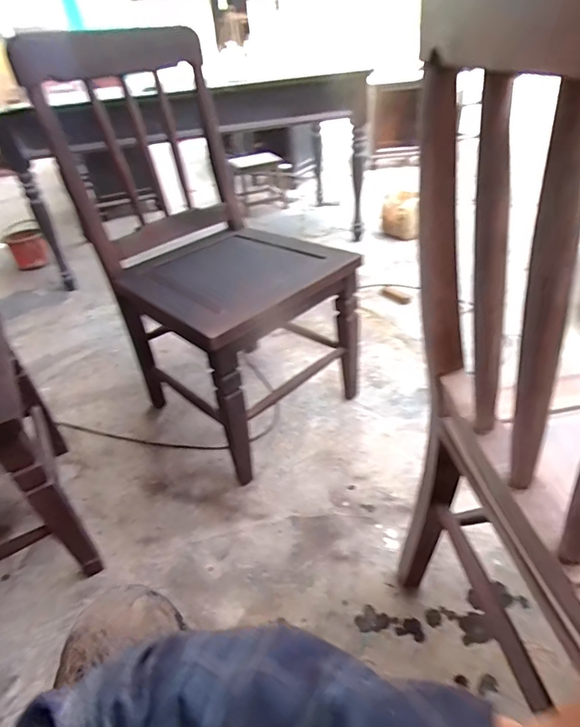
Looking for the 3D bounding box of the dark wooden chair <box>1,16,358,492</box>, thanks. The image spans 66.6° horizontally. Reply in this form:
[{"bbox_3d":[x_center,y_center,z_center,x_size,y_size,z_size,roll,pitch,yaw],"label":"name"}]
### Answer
[{"bbox_3d":[-0.185,-0.257,1.093,0.596,0.900,0.468,28,47,36],"label":"dark wooden chair"}]

